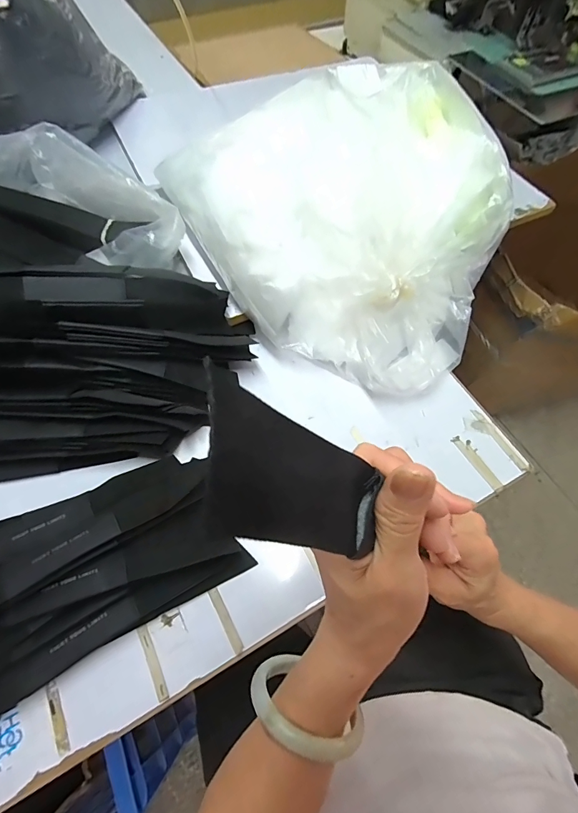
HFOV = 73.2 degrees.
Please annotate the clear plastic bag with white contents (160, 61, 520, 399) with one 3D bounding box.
[{"bbox_3d":[0.080,-0.245,0.499,0.408,0.201,0.334,40,68,18],"label":"clear plastic bag with white contents"}]

